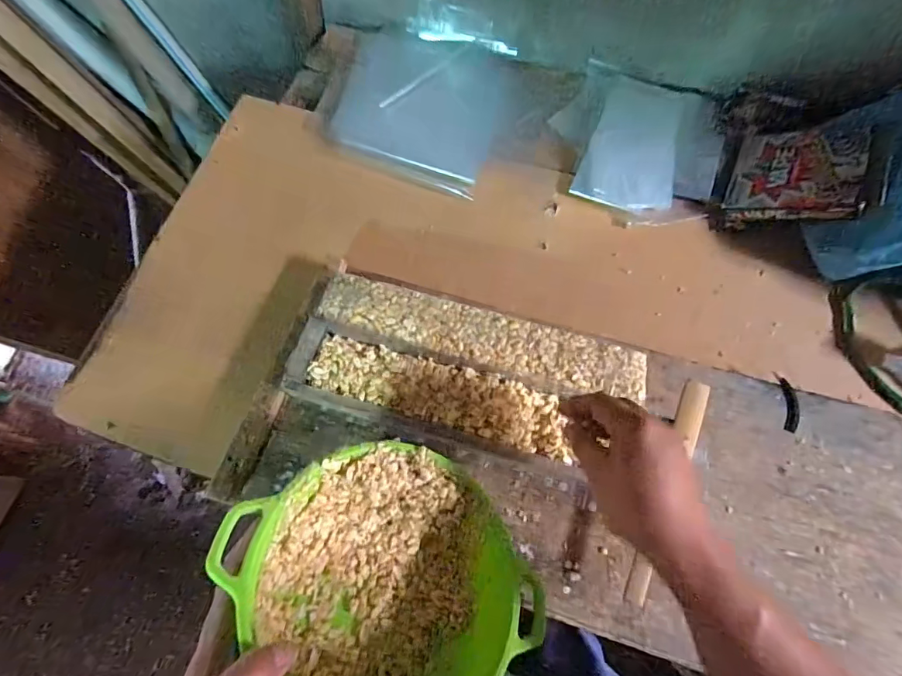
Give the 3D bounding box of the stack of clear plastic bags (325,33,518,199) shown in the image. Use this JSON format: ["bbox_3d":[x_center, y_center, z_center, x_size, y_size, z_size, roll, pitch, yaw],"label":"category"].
[{"bbox_3d":[-0.042,-0.355,0.688,0.230,0.030,0.264,16,71,8],"label":"stack of clear plastic bags"}]

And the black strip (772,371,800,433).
[{"bbox_3d":[0.376,0.071,0.507,0.022,0.004,0.066,2,73,2],"label":"black strip"}]

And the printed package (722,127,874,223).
[{"bbox_3d":[0.434,-0.207,0.574,0.138,0.023,0.144,13,69,38],"label":"printed package"}]

